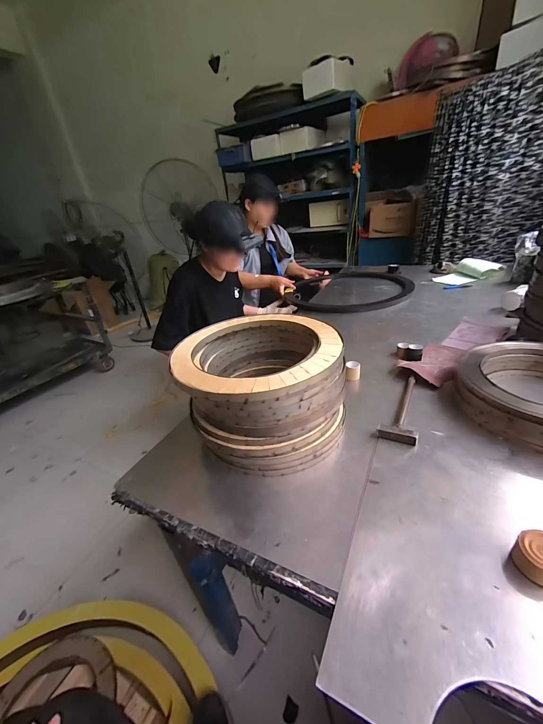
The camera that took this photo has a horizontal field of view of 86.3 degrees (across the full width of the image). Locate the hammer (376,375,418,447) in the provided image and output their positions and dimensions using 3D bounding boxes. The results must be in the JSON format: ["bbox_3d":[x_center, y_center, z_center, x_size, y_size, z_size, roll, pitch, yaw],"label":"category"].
[{"bbox_3d":[0.290,0.094,0.638,0.070,0.022,0.222,9,33,26],"label":"hammer"}]

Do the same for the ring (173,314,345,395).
[{"bbox_3d":[-0.028,-0.027,0.543,0.310,0.018,0.295,-5,29,3],"label":"ring"}]

